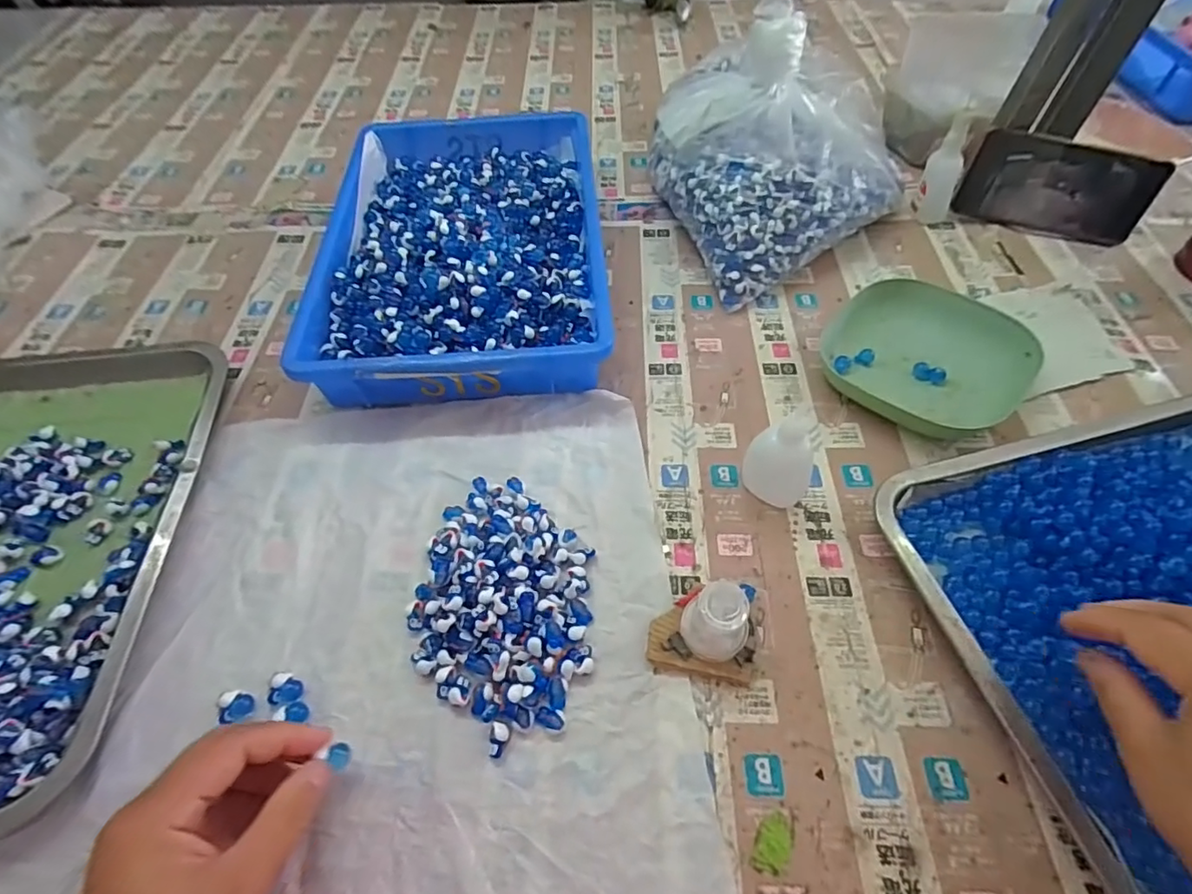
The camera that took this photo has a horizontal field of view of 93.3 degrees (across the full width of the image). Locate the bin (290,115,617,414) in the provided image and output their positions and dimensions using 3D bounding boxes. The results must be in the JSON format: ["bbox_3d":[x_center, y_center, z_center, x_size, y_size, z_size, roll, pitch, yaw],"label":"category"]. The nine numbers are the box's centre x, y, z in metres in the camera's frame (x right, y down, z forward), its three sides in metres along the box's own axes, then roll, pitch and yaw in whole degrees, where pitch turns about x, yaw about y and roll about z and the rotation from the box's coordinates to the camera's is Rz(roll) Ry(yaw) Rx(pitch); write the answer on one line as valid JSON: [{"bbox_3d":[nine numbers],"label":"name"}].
[{"bbox_3d":[-0.118,-0.198,0.535,0.238,0.066,0.377,-3,56,0],"label":"bin"}]

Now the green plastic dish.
[{"bbox_3d":[0.266,-0.075,0.458,0.147,0.032,0.127,39,65,24],"label":"green plastic dish"}]

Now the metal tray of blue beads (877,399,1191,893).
[{"bbox_3d":[0.365,0.086,0.323,0.320,0.040,0.256,-12,56,-7],"label":"metal tray of blue beads"}]

